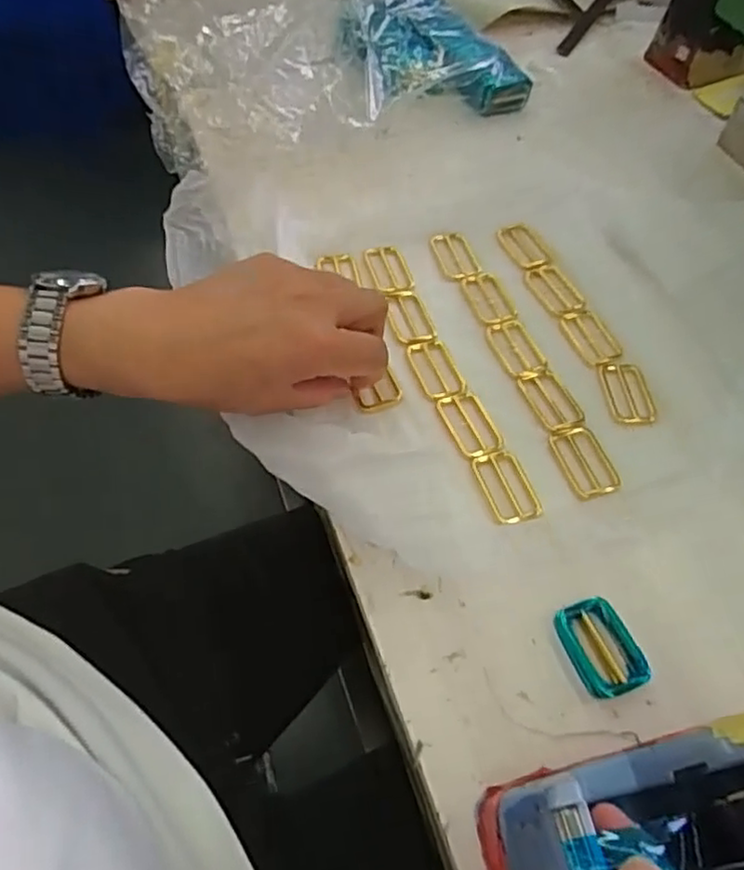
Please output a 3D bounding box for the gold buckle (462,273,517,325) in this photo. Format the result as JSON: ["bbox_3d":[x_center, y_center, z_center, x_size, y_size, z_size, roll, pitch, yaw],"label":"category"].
[{"bbox_3d":[0.091,-0.104,0.507,0.029,0.005,0.050,-17,58,-12],"label":"gold buckle"}]

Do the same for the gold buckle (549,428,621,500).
[{"bbox_3d":[0.137,0.017,0.424,0.031,0.004,0.050,-13,58,-9],"label":"gold buckle"}]

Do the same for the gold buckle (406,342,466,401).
[{"bbox_3d":[0.046,-0.045,0.467,0.030,0.007,0.053,-14,58,-10],"label":"gold buckle"}]

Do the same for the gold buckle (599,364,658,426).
[{"bbox_3d":[0.177,-0.029,0.457,0.032,0.004,0.052,-2,57,-2],"label":"gold buckle"}]

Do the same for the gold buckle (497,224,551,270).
[{"bbox_3d":[0.124,-0.154,0.536,0.027,0.010,0.048,-18,59,-12],"label":"gold buckle"}]

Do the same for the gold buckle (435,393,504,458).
[{"bbox_3d":[0.067,-0.007,0.441,0.030,0.004,0.051,-18,59,-12],"label":"gold buckle"}]

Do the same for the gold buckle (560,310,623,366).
[{"bbox_3d":[0.160,-0.072,0.484,0.025,0.004,0.052,-19,59,-13],"label":"gold buckle"}]

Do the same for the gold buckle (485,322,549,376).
[{"bbox_3d":[0.105,-0.063,0.478,0.029,0.004,0.049,-17,58,-11],"label":"gold buckle"}]

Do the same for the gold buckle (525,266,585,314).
[{"bbox_3d":[0.144,-0.113,0.513,0.029,0.004,0.051,-23,60,-15],"label":"gold buckle"}]

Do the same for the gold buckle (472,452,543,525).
[{"bbox_3d":[0.085,0.032,0.413,0.034,0.006,0.051,-13,58,-9],"label":"gold buckle"}]

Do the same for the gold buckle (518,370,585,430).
[{"bbox_3d":[0.123,-0.025,0.451,0.026,0.006,0.053,-18,59,-12],"label":"gold buckle"}]

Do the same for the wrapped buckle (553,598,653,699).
[{"bbox_3d":[0.123,0.114,0.355,0.033,0.011,0.050,-17,58,-12],"label":"wrapped buckle"}]

